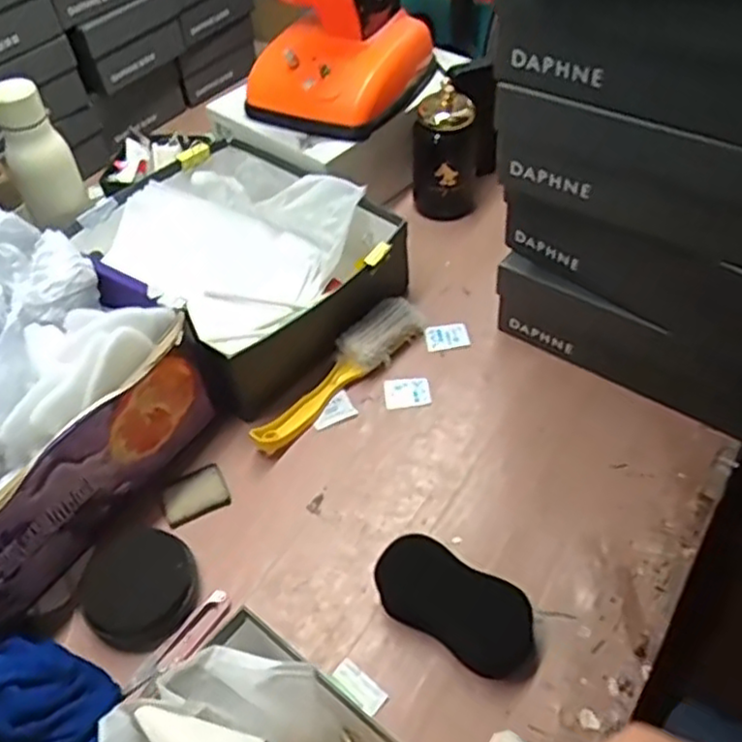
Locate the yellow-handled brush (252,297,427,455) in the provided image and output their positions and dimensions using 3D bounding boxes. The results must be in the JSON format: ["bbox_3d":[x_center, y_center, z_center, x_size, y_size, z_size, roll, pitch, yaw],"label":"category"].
[{"bbox_3d":[-0.033,0.002,0.729,0.050,0.041,0.227,33,59,29],"label":"yellow-handled brush"}]

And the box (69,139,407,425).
[{"bbox_3d":[-0.150,-0.126,0.799,0.322,0.096,0.265,35,60,30],"label":"box"}]

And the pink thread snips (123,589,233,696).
[{"bbox_3d":[-0.153,0.219,0.571,0.025,0.010,0.100,33,59,29],"label":"pink thread snips"}]

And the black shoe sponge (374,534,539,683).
[{"bbox_3d":[0.069,0.186,0.564,0.133,0.037,0.061,24,55,24],"label":"black shoe sponge"}]

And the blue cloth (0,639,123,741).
[{"bbox_3d":[-0.250,0.251,0.520,0.099,0.050,0.103,15,52,17],"label":"blue cloth"}]

